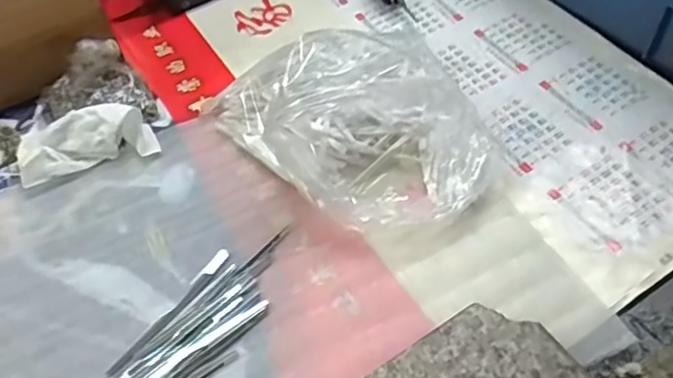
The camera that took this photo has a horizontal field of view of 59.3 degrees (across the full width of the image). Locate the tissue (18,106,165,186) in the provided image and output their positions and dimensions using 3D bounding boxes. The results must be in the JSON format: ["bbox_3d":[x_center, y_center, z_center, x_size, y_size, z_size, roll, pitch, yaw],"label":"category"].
[{"bbox_3d":[-0.191,-0.038,0.448,0.098,0.037,0.050,-22,54,-11],"label":"tissue"}]

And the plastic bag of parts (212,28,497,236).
[{"bbox_3d":[0.023,-0.055,0.424,0.180,0.066,0.189,-27,55,-14],"label":"plastic bag of parts"}]

